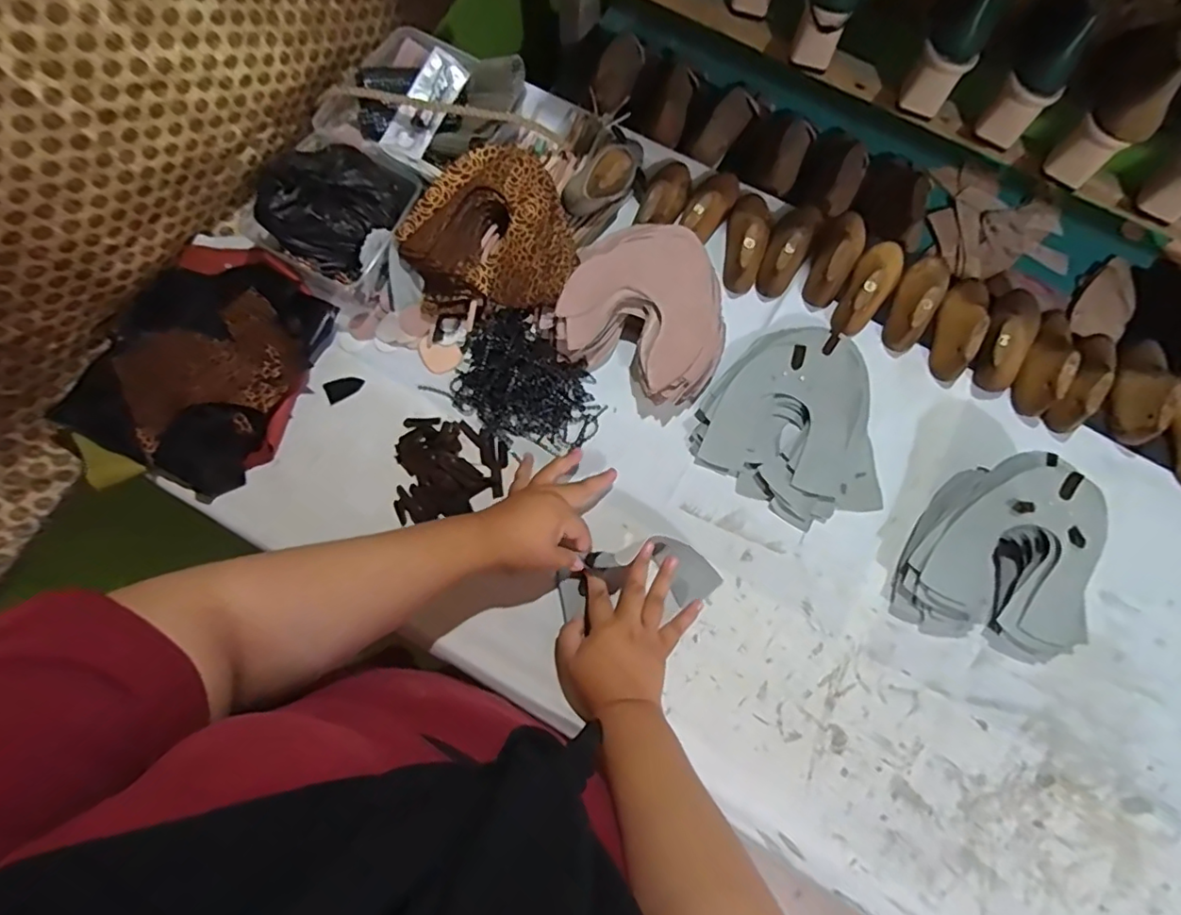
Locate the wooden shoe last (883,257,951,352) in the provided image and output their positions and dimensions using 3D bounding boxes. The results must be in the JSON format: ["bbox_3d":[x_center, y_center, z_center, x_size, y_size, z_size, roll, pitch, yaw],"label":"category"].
[{"bbox_3d":[0.396,-0.192,0.688,0.054,0.052,0.135,33,76,8],"label":"wooden shoe last"}]

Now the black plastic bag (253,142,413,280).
[{"bbox_3d":[-0.288,-0.288,0.643,0.134,0.075,0.148,31,75,8],"label":"black plastic bag"}]

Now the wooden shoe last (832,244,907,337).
[{"bbox_3d":[0.341,-0.209,0.689,0.057,0.047,0.148,33,76,9],"label":"wooden shoe last"}]

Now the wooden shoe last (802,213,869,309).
[{"bbox_3d":[0.307,-0.252,0.700,0.051,0.048,0.139,30,75,8],"label":"wooden shoe last"}]

